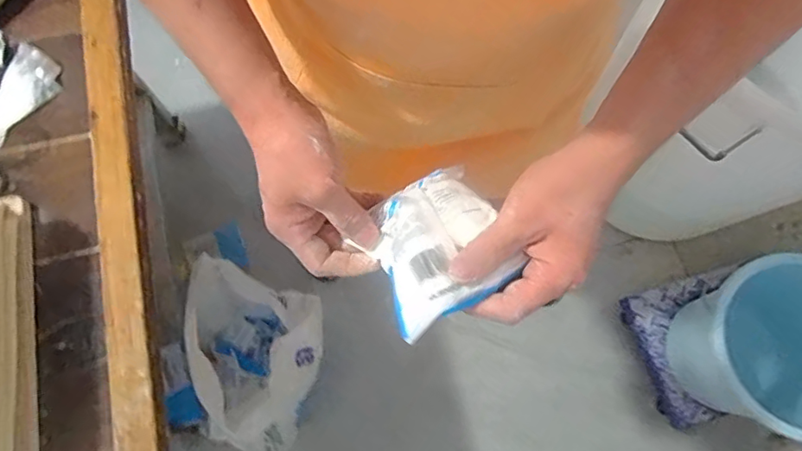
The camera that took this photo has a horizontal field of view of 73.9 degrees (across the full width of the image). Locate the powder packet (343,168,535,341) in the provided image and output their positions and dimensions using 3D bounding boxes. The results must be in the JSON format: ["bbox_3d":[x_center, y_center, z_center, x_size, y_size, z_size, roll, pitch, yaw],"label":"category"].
[{"bbox_3d":[0.023,0.012,0.384,0.095,0.041,0.117,-37,56,5],"label":"powder packet"}]

